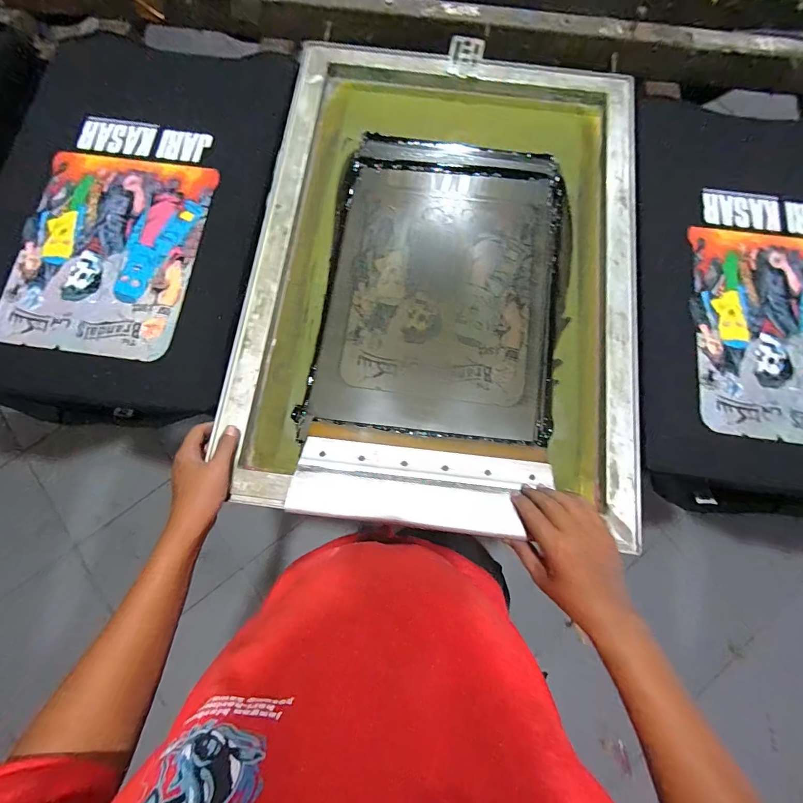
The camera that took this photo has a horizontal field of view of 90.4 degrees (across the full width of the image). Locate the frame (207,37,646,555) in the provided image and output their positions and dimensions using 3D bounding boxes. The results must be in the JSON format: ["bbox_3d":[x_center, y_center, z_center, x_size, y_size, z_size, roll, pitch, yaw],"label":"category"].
[{"bbox_3d":[0.067,-0.203,0.570,0.523,0.041,0.688,7,77,1],"label":"frame"}]

